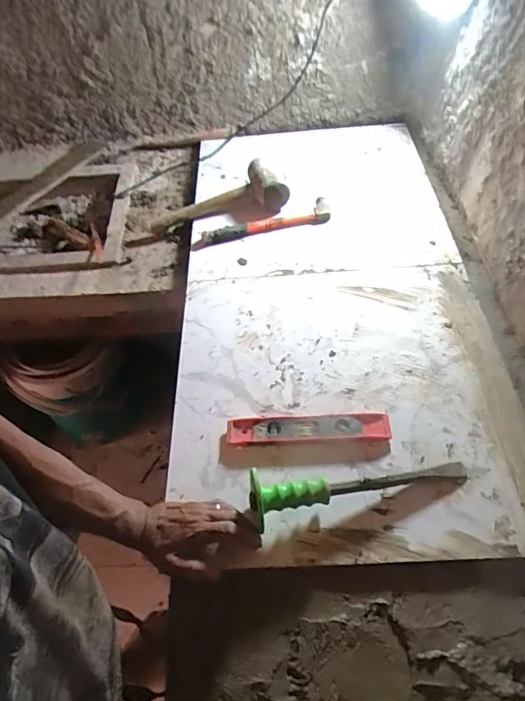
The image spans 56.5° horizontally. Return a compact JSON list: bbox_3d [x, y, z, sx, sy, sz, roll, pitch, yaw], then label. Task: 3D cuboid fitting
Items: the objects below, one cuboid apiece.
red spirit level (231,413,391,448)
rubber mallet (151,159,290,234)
[{"bbox_3d":[0.063,0.110,0.685,0.223,0.019,0.041,-3,53,3],"label":"red spirit level"},{"bbox_3d":[-0.092,-0.306,0.996,0.292,0.077,0.079,-11,51,14],"label":"rubber mallet"}]

